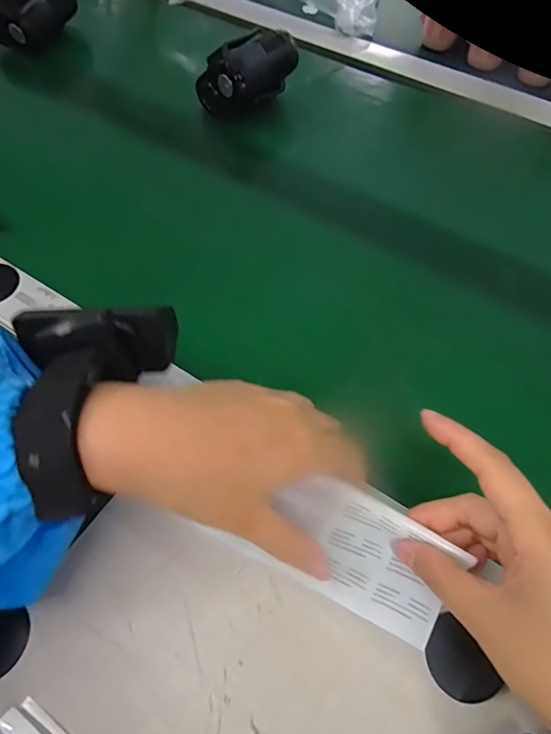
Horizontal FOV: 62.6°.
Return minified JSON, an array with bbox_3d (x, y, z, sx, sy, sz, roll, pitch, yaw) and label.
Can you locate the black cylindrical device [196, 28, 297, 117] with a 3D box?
[{"bbox_3d":[-0.027,-0.277,0.424,0.053,0.051,0.084,39,68,19],"label":"black cylindrical device"}]

